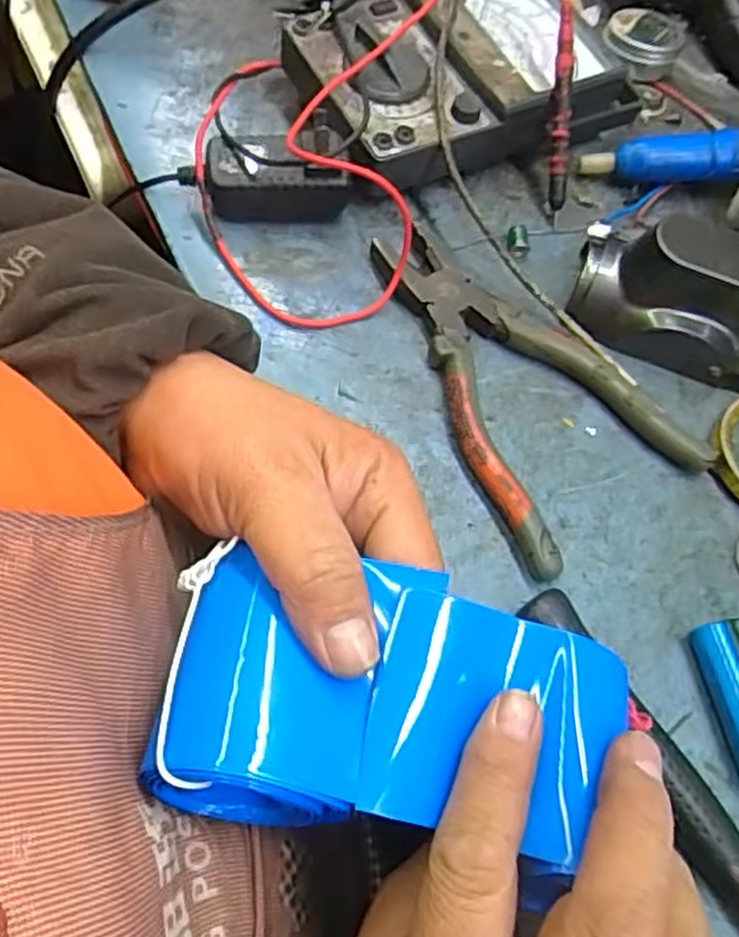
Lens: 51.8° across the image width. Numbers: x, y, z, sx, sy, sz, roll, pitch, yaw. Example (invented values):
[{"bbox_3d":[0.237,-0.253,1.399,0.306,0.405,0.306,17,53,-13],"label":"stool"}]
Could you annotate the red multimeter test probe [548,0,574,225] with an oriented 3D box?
[{"bbox_3d":[0.103,-0.190,0.410,0.010,0.012,0.102,-1,110,-1],"label":"red multimeter test probe"}]

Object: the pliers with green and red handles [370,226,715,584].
[{"bbox_3d":[0.078,-0.051,0.372,0.105,0.020,0.188,-21,68,-17],"label":"pliers with green and red handles"}]

